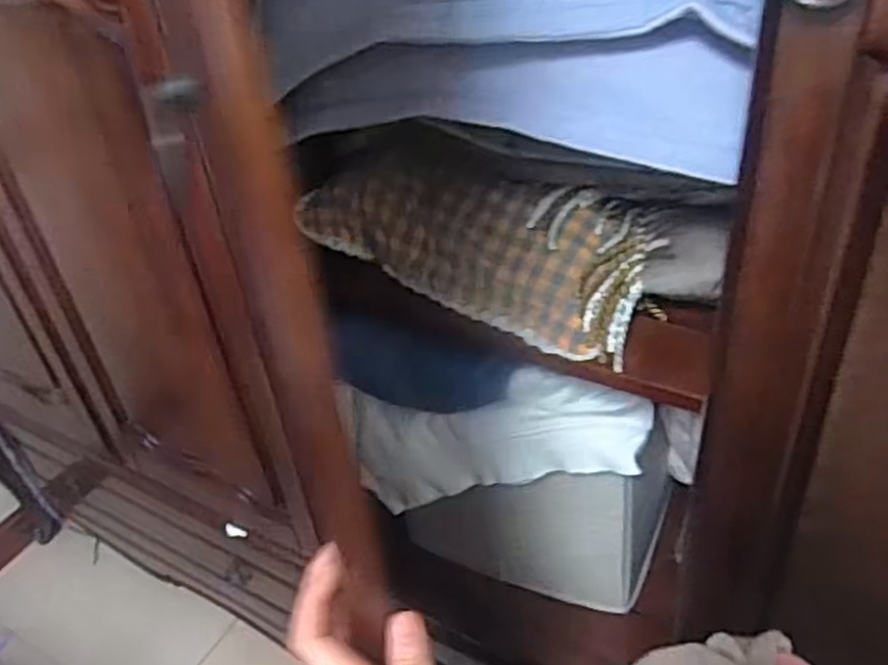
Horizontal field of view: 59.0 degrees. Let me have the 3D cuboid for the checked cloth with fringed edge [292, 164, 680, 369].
[{"bbox_3d":[0.030,-0.080,0.703,0.310,0.075,0.126,17,44,28],"label":"checked cloth with fringed edge"}]

